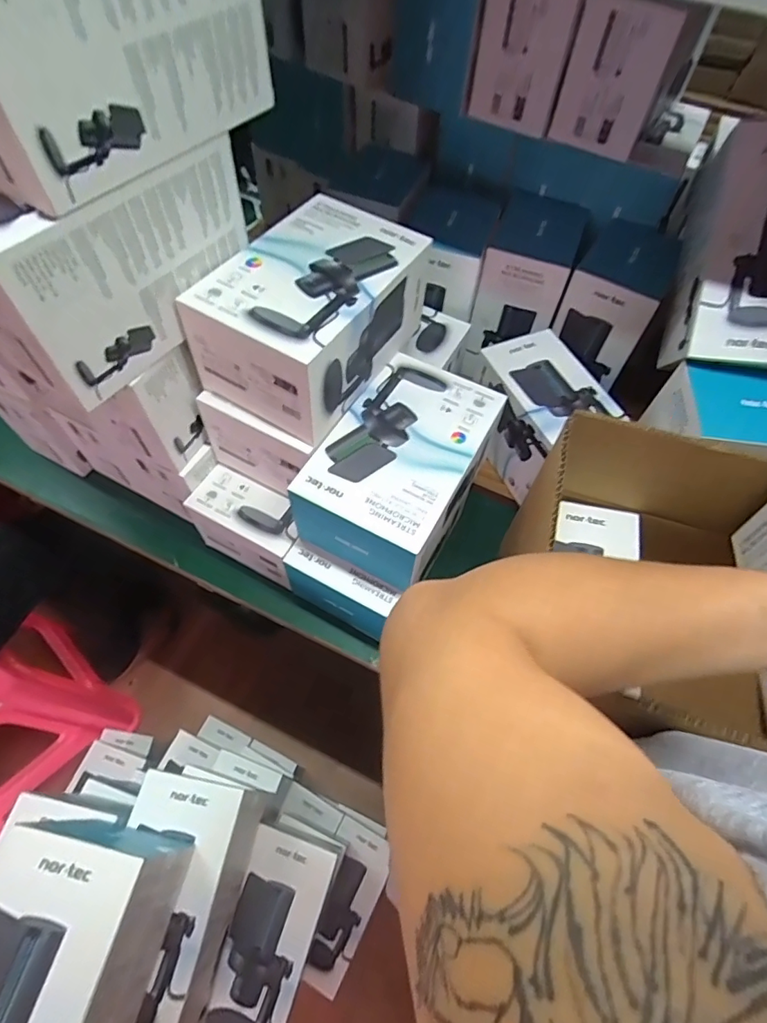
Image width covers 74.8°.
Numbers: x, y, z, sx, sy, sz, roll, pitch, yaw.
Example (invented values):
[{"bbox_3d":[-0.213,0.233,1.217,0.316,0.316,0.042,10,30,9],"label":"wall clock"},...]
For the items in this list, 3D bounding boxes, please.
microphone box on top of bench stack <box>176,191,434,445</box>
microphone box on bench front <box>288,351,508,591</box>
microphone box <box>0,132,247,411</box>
[{"bbox_3d":[-0.073,-0.212,0.542,0.147,0.112,0.224,29,62,13],"label":"microphone box on top of bench stack"},{"bbox_3d":[0.022,-0.044,0.586,0.155,0.116,0.233,26,62,12],"label":"microphone box on bench front"},{"bbox_3d":[-0.241,-0.230,0.449,0.104,0.146,0.236,32,63,15],"label":"microphone box"}]

